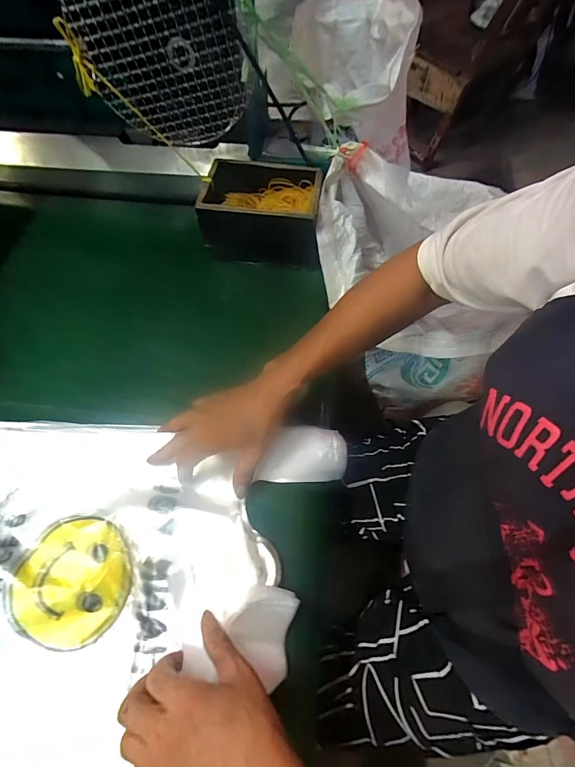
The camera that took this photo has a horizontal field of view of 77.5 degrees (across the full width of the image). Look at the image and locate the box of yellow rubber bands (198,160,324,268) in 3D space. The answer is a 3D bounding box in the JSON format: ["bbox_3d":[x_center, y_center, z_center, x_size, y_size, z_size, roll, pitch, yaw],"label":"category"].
[{"bbox_3d":[-0.036,-0.268,0.575,0.175,0.098,0.122,6,61,4],"label":"box of yellow rubber bands"}]

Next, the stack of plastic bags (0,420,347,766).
[{"bbox_3d":[-0.164,0.182,0.356,0.467,0.063,0.309,-3,61,0],"label":"stack of plastic bags"}]

